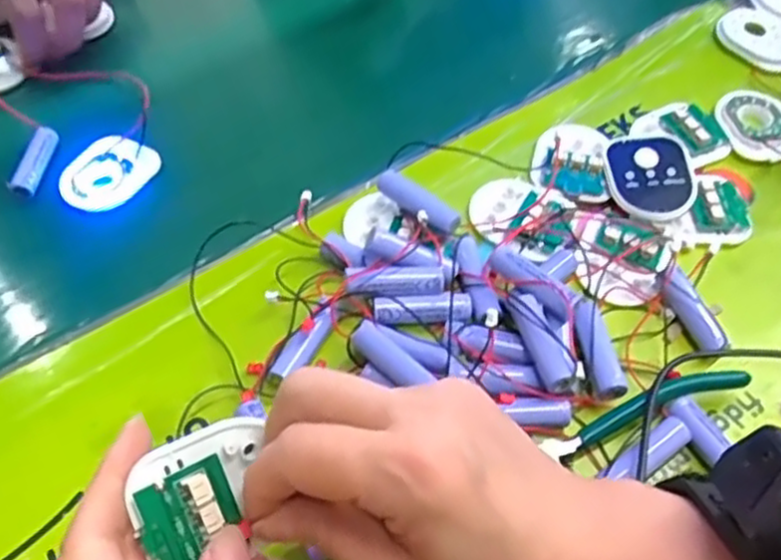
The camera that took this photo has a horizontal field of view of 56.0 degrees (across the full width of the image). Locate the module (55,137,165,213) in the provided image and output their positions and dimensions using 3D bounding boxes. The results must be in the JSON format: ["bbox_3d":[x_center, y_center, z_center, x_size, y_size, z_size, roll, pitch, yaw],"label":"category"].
[{"bbox_3d":[-0.175,-0.066,0.450,0.050,0.010,0.054,26,58,18],"label":"module"}]

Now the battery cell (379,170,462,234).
[{"bbox_3d":[0.014,-0.041,0.394,0.013,0.017,0.054,-40,63,-23],"label":"battery cell"}]

